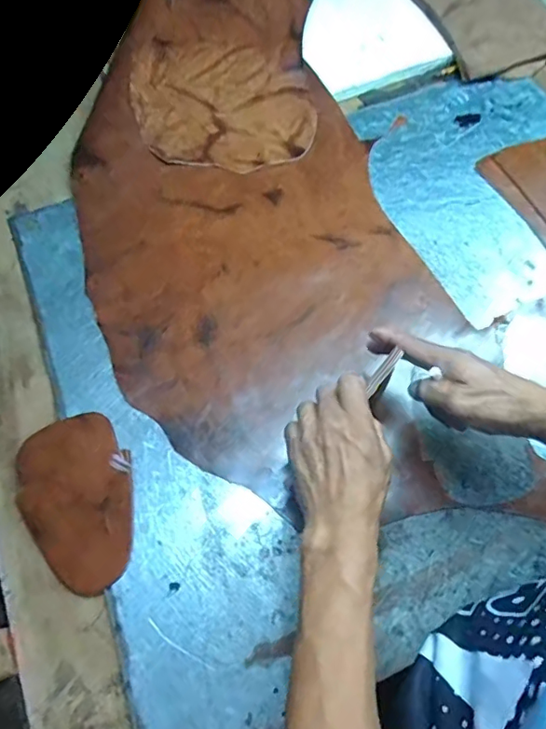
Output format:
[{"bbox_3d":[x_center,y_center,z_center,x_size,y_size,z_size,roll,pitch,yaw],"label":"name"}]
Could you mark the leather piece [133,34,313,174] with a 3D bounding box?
[{"bbox_3d":[-0.066,-0.354,0.719,0.244,0.012,0.186,8,79,-5],"label":"leather piece"}]

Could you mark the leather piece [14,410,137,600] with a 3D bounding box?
[{"bbox_3d":[-0.186,0.126,0.497,0.101,0.020,0.163,-13,64,-5],"label":"leather piece"}]

